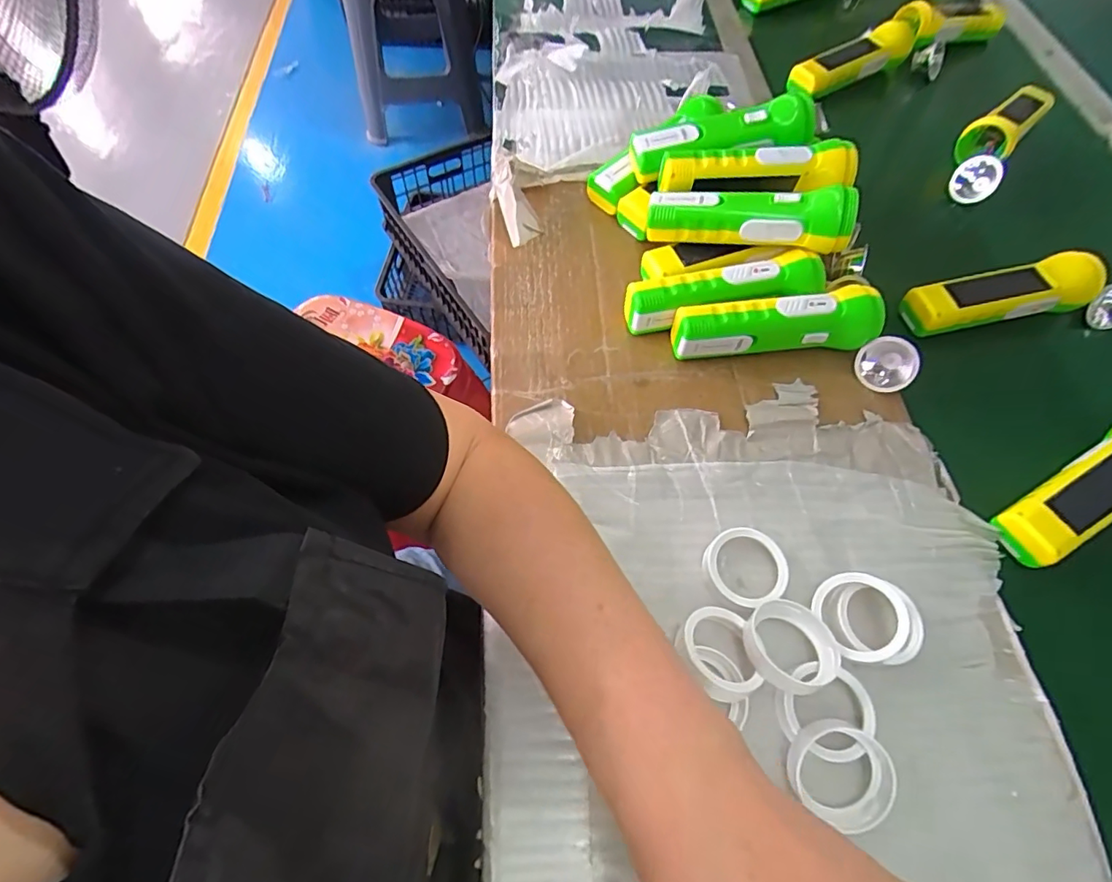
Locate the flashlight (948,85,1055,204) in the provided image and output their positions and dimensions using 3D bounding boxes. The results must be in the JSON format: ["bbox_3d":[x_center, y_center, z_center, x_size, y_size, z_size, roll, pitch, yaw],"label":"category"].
[{"bbox_3d":[0.419,-0.286,0.511,0.056,0.042,0.122,35,89,14],"label":"flashlight"}]

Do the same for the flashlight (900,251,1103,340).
[{"bbox_3d":[0.360,-0.119,0.434,0.137,0.041,0.036,-10,62,11],"label":"flashlight"}]

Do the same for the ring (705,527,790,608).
[{"bbox_3d":[0.126,0.081,0.349,0.049,0.015,0.049,1,62,-3],"label":"ring"}]

